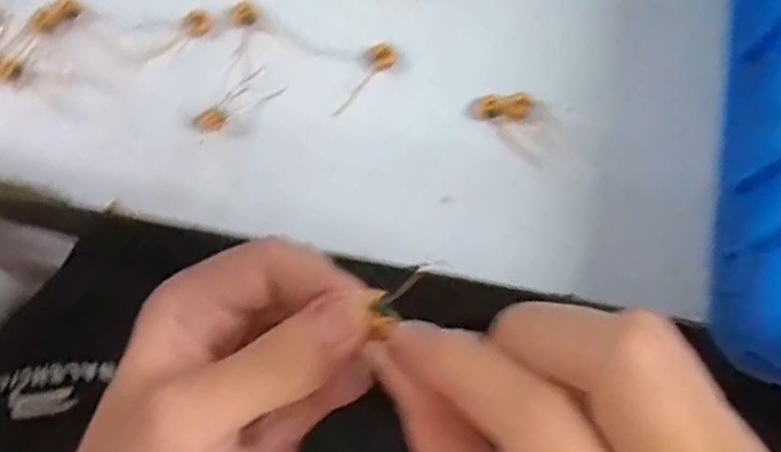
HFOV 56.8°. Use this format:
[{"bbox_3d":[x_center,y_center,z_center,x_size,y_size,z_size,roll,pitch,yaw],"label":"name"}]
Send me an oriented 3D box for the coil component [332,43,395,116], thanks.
[{"bbox_3d":[-0.012,-0.066,0.330,0.012,0.004,0.041,36,90,7],"label":"coil component"}]

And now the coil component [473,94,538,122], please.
[{"bbox_3d":[0.051,-0.054,0.325,0.026,0.006,0.010,-1,78,0],"label":"coil component"}]

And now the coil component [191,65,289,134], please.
[{"bbox_3d":[-0.070,-0.056,0.326,0.042,0.004,0.015,-34,80,-7],"label":"coil component"}]

